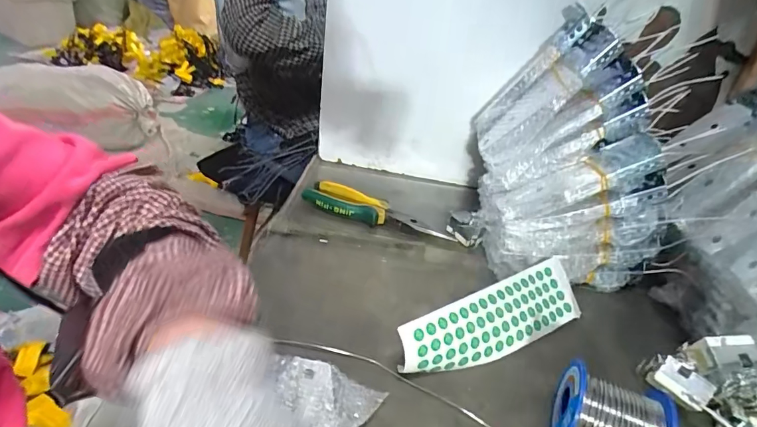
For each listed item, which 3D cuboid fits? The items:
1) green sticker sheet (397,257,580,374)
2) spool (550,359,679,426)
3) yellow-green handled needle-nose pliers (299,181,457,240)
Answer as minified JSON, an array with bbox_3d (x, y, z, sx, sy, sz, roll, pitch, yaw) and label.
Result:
[{"bbox_3d":[0.109,0.097,0.389,0.208,0.017,0.058,-14,78,-35],"label":"green sticker sheet"},{"bbox_3d":[0.162,0.151,0.303,0.072,0.053,0.053,17,33,15],"label":"spool"},{"bbox_3d":[-0.002,-0.001,0.542,0.193,0.022,0.049,17,33,15],"label":"yellow-green handled needle-nose pliers"}]

